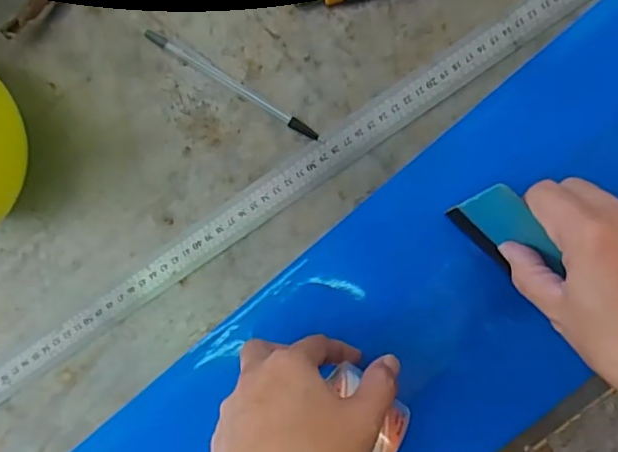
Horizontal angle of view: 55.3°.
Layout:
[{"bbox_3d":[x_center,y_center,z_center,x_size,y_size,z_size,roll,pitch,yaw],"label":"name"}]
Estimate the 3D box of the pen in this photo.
[{"bbox_3d":[-0.052,-0.099,0.412,0.140,0.007,0.009,32,97,0],"label":"pen"}]

